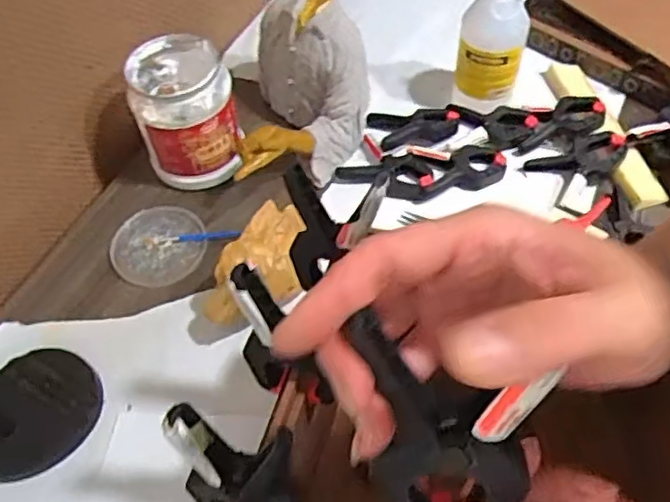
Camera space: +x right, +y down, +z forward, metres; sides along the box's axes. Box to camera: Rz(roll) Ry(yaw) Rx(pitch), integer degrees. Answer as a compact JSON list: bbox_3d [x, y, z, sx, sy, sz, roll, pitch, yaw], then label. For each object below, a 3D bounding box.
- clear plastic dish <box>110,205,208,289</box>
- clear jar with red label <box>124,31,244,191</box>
[{"bbox_3d":[-0.198,-0.008,0.714,0.104,0.017,0.096,-1,54,2],"label":"clear plastic dish"},{"bbox_3d":[-0.167,-0.160,0.728,0.107,0.125,0.114,-11,54,-5],"label":"clear jar with red label"}]

